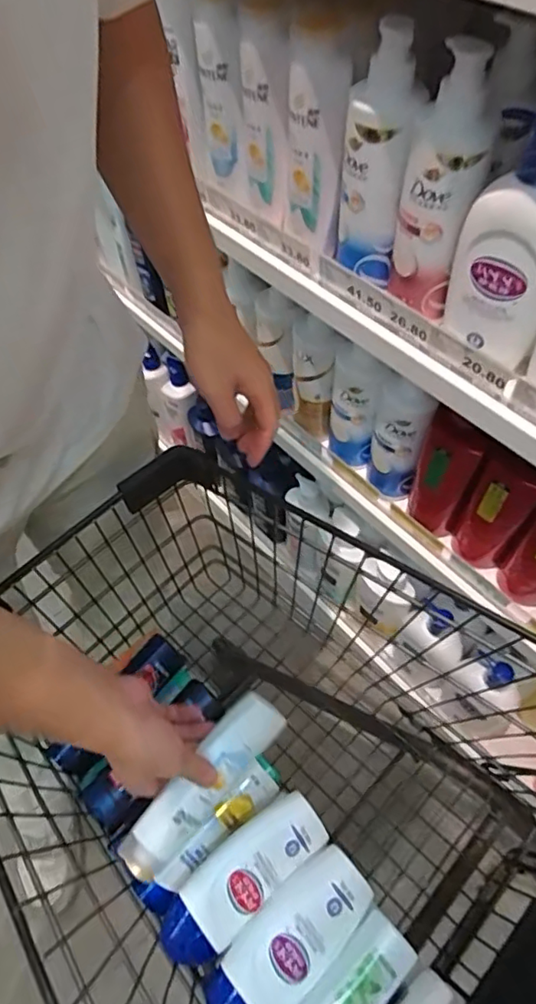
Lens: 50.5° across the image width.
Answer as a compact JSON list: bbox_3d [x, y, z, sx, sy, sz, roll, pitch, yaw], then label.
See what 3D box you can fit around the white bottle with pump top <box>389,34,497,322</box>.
[{"bbox_3d":[0.146,-0.262,0.487,0.053,0.194,0.074,-38,62,-20],"label":"white bottle with pump top"}]

